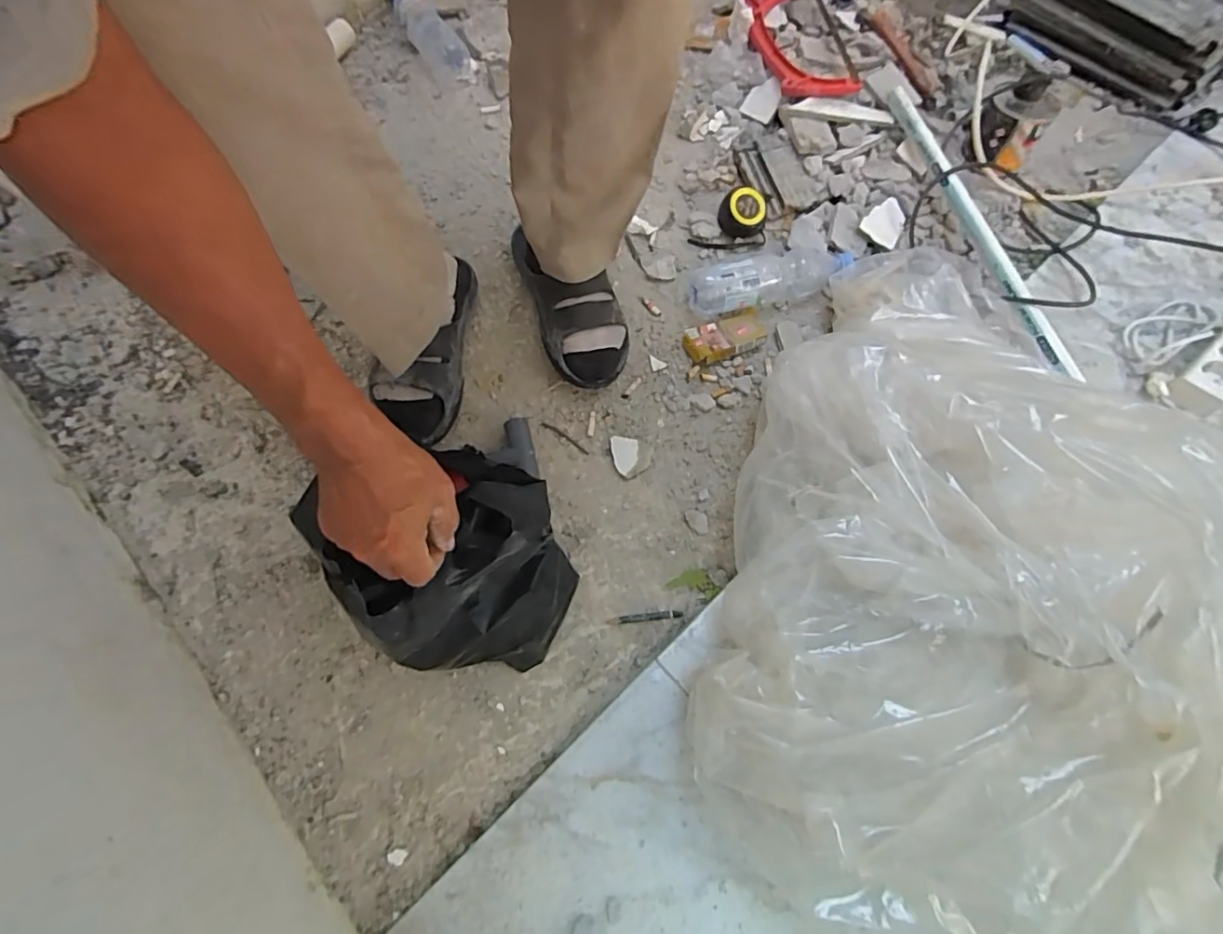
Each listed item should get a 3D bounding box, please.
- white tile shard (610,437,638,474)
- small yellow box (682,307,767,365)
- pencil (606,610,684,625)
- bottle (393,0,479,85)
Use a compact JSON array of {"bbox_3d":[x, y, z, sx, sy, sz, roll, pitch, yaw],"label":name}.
[{"bbox_3d":[0.016,-0.015,0.732,0.034,0.012,0.051,2,68,-1],"label":"white tile shard"},{"bbox_3d":[0.161,-0.185,0.800,0.116,0.024,0.070,-21,70,-8],"label":"small yellow box"},{"bbox_3d":[0.040,0.176,0.663,0.087,0.004,0.009,-6,68,-3],"label":"pencil"},{"bbox_3d":[-0.316,-0.757,0.999,0.065,0.052,0.217,-35,73,-14],"label":"bottle"}]

